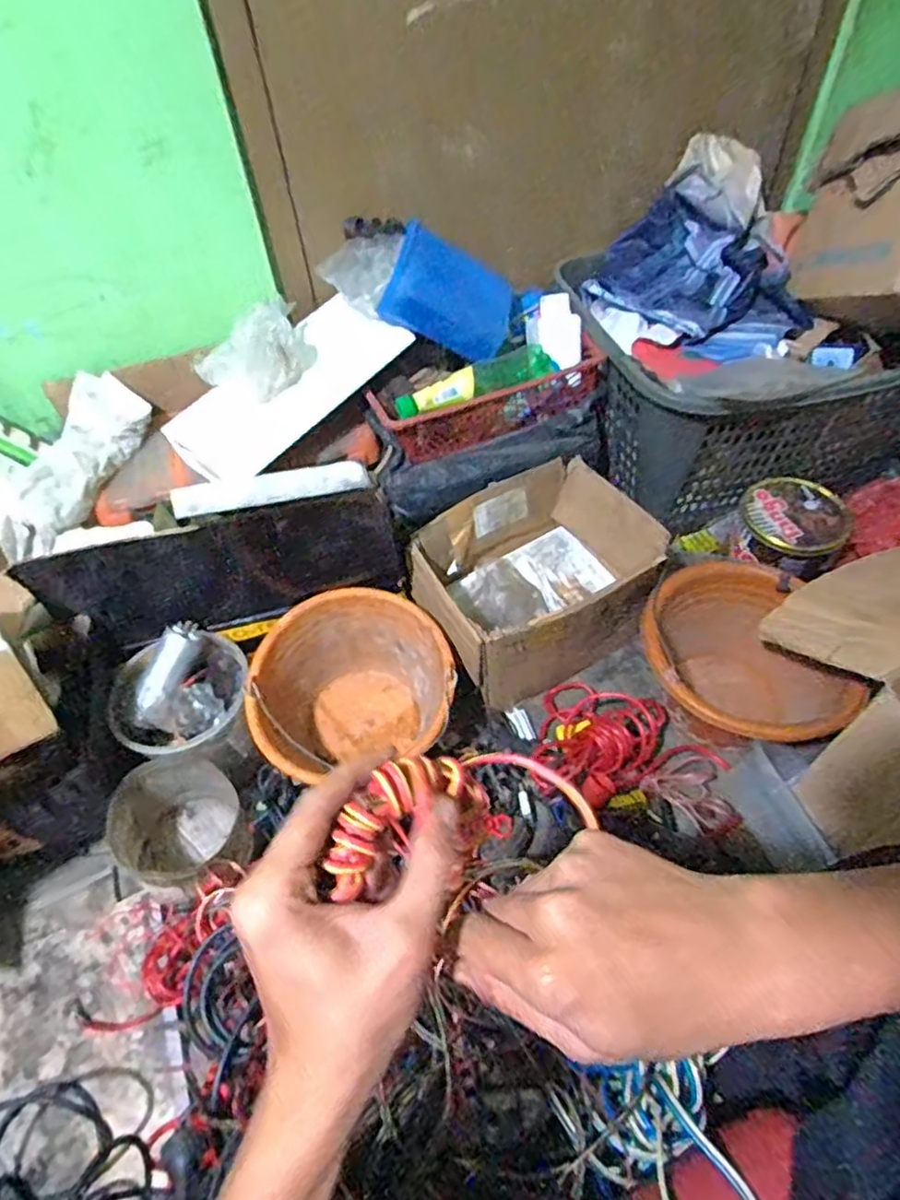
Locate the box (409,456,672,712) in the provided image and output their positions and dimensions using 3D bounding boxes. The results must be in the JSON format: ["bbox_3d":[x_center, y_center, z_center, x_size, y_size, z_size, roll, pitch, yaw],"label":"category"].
[{"bbox_3d":[0.123,-0.027,0.939,0.305,0.184,0.233,-27,56,-15],"label":"box"}]

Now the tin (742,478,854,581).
[{"bbox_3d":[0.502,-0.110,0.957,0.144,0.062,0.148,-2,53,3],"label":"tin"}]

